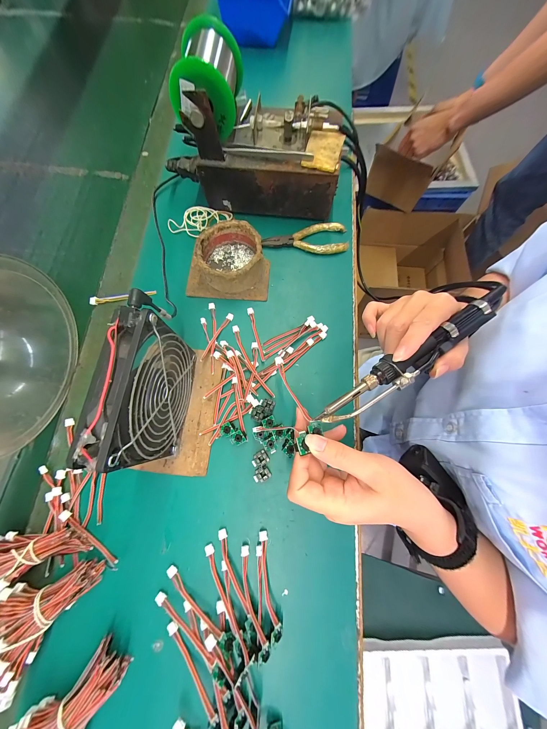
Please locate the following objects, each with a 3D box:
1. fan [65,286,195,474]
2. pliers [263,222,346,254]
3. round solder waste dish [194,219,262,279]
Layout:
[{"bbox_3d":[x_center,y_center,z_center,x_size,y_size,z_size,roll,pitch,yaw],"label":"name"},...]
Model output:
[{"bbox_3d":[-0.110,0.023,0.223,0.031,0.126,0.125,6,75,1],"label":"fan"},{"bbox_3d":[0.046,-0.175,0.337,0.119,0.012,0.045,-10,75,-3],"label":"pliers"},{"bbox_3d":[-0.056,-0.141,0.311,0.080,0.042,0.081,0,75,0],"label":"round solder waste dish"}]

